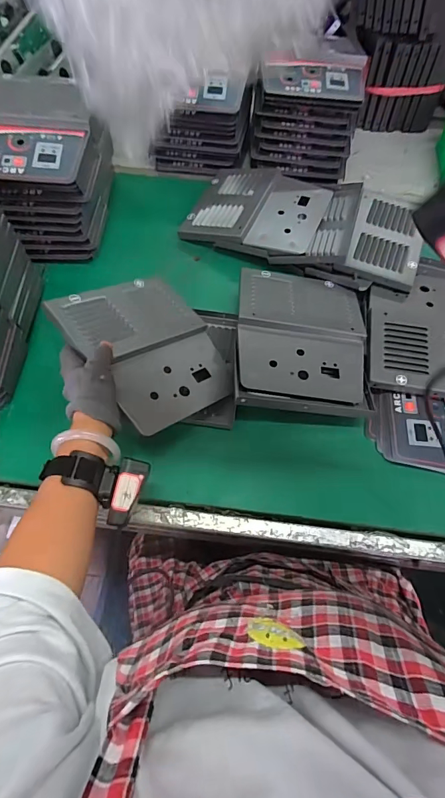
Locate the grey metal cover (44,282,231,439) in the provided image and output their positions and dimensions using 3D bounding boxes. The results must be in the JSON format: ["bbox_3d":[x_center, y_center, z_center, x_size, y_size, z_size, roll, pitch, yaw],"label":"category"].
[{"bbox_3d":[-0.093,-0.070,0.521,0.179,0.022,0.209,-27,78,-34],"label":"grey metal cover"}]

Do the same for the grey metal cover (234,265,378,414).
[{"bbox_3d":[0.112,-0.094,0.557,0.178,0.030,0.233,3,64,0],"label":"grey metal cover"}]

